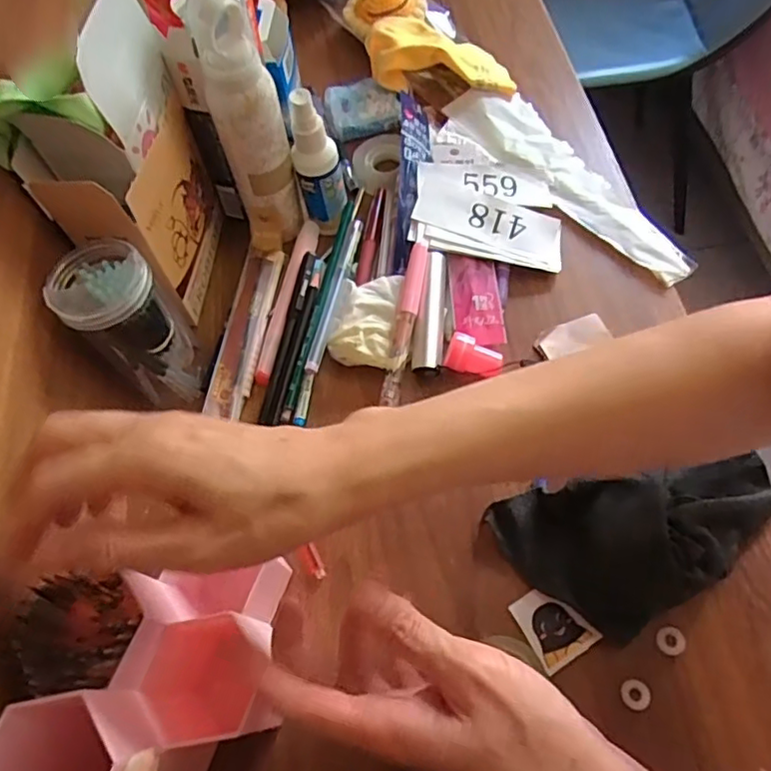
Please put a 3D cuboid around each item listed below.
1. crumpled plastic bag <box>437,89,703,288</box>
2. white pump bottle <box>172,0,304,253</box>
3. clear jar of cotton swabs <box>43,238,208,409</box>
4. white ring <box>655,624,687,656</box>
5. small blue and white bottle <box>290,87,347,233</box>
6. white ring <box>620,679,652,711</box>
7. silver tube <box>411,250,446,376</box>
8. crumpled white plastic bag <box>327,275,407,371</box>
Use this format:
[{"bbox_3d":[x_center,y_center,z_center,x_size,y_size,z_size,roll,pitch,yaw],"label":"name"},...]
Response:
[{"bbox_3d":[0.141,-0.163,0.479,0.068,0.014,0.235,-29,64,-8],"label":"crumpled plastic bag"},{"bbox_3d":[-0.088,-0.166,0.395,0.048,0.184,0.045,-14,63,-1],"label":"white pump bottle"},{"bbox_3d":[-0.159,-0.038,0.381,0.056,0.099,0.056,-3,63,5],"label":"clear jar of cotton swabs"},{"bbox_3d":[0.158,0.141,0.330,0.016,0.004,0.015,-3,63,5],"label":"white ring"},{"bbox_3d":[-0.049,-0.159,0.434,0.034,0.102,0.027,-9,63,2],"label":"small blue and white bottle"},{"bbox_3d":[0.134,0.165,0.320,0.016,0.004,0.014,10,65,11],"label":"white ring"},{"bbox_3d":[0.032,-0.053,0.418,0.019,0.018,0.089,4,64,8],"label":"silver tube"},{"bbox_3d":[-0.013,-0.047,0.422,0.052,0.018,0.072,1,63,7],"label":"crumpled white plastic bag"}]

